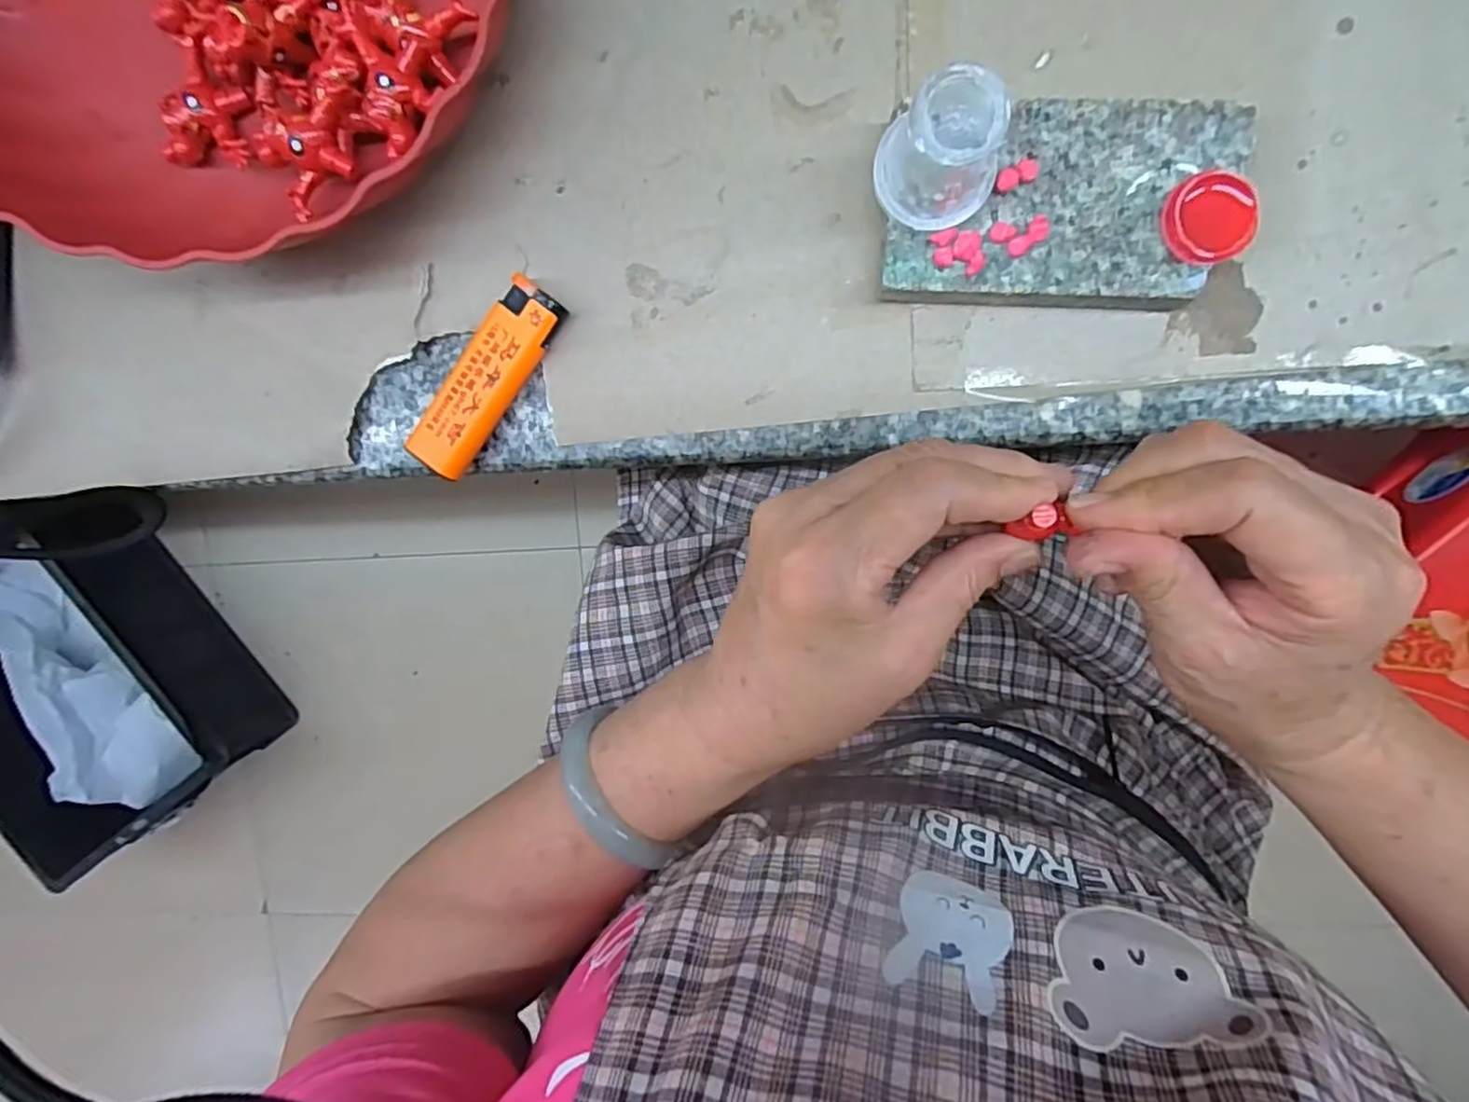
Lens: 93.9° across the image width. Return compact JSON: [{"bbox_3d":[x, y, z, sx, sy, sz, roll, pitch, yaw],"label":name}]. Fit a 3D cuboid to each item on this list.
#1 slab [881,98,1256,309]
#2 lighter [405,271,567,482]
[{"bbox_3d":[0.107,-0.114,0.231,0.107,0.021,0.061,4,99,5],"label":"slab"},{"bbox_3d":[-0.094,-0.065,0.262,0.022,0.013,0.079,37,100,-1],"label":"lighter"}]

